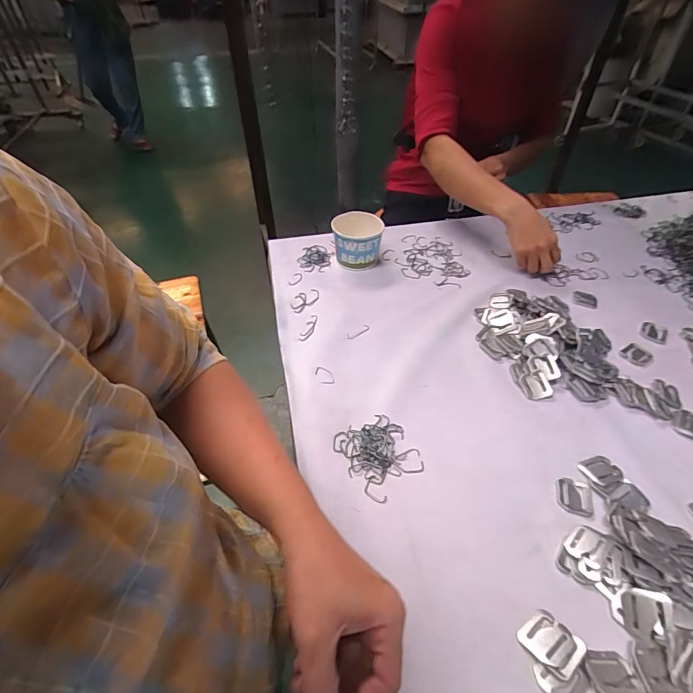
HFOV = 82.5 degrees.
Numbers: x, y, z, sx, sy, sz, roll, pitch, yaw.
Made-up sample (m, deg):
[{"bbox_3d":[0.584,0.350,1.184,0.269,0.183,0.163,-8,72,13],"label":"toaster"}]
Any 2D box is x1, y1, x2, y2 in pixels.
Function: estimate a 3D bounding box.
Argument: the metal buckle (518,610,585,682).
[{"bbox_3d":[0.179,0.259,0.346,0.038,0.012,0.045,-33,54,-26],"label":"metal buckle"}]

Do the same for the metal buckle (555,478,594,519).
[{"bbox_3d":[0.253,0.167,0.439,0.037,0.004,0.039,11,48,12],"label":"metal buckle"}]

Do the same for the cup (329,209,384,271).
[{"bbox_3d":[0.021,-0.201,0.745,0.091,0.084,0.088,-1,46,1],"label":"cup"}]

